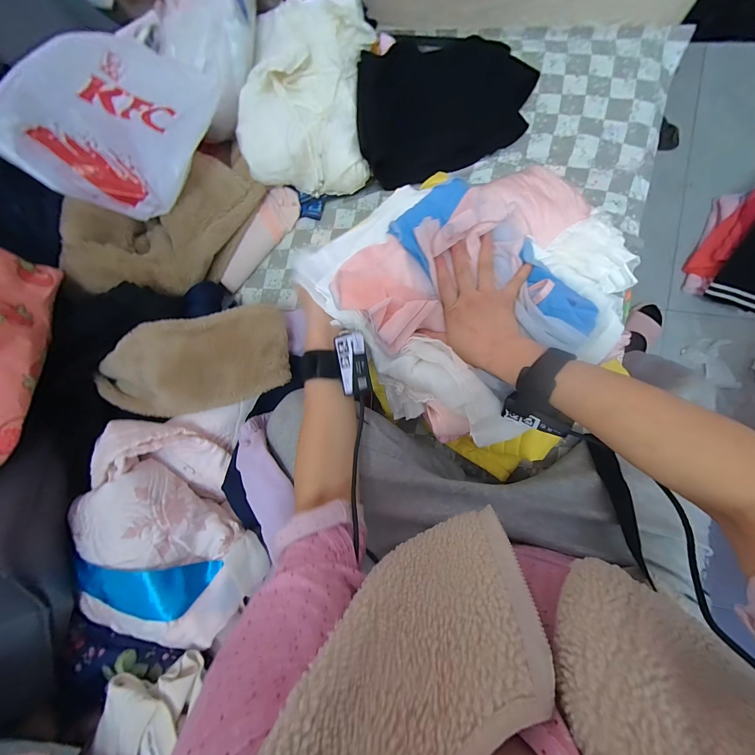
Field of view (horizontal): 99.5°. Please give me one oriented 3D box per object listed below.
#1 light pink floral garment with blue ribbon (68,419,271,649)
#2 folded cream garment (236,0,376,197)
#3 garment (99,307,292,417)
[{"bbox_3d":[-0.275,0.191,0.418,0.224,0.108,0.252,3,88,9],"label":"light pink floral garment with blue ribbon"},{"bbox_3d":[-0.114,-0.473,0.536,0.208,0.079,0.283,3,88,9],"label":"folded cream garment"},{"bbox_3d":[-0.271,-0.017,0.474,0.280,0.077,0.135,-15,90,-13],"label":"garment"}]

